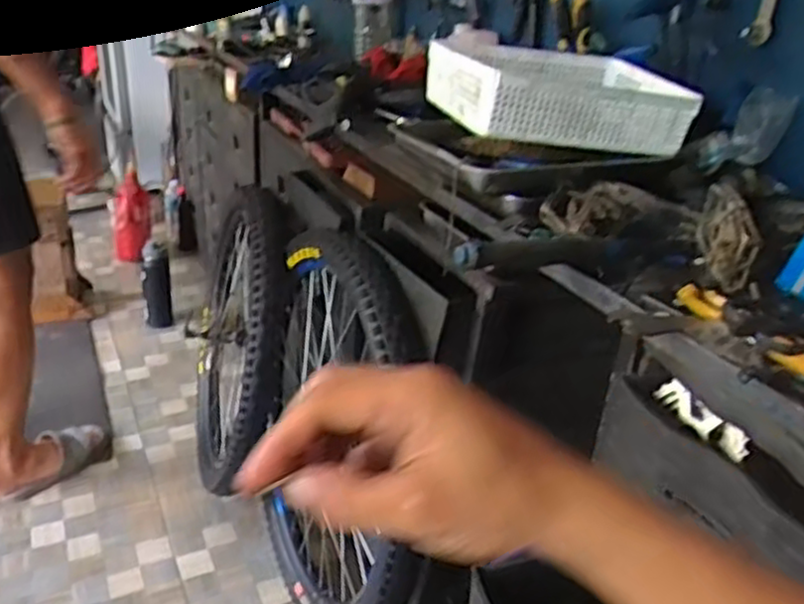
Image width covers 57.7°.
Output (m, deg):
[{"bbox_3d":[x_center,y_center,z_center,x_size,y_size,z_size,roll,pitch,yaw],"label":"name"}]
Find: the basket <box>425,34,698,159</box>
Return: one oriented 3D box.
[{"bbox_3d":[0.240,-0.309,1.103,0.378,0.094,0.274,-1,26,-13],"label":"basket"}]

